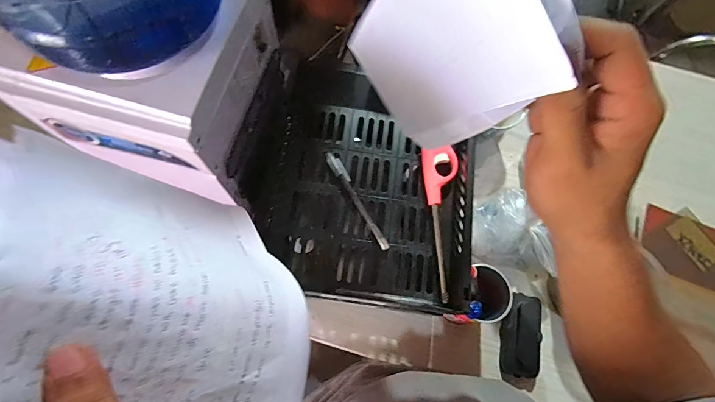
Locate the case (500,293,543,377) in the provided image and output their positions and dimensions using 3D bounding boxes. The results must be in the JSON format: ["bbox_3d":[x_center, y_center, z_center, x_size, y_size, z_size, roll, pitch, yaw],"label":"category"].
[{"bbox_3d":[0.227,0.186,0.505,0.048,0.026,0.106,5,70,-1],"label":"case"}]

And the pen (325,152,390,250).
[{"bbox_3d":[0.000,-0.004,0.457,0.016,0.009,0.143,-29,74,-12],"label":"pen"}]

